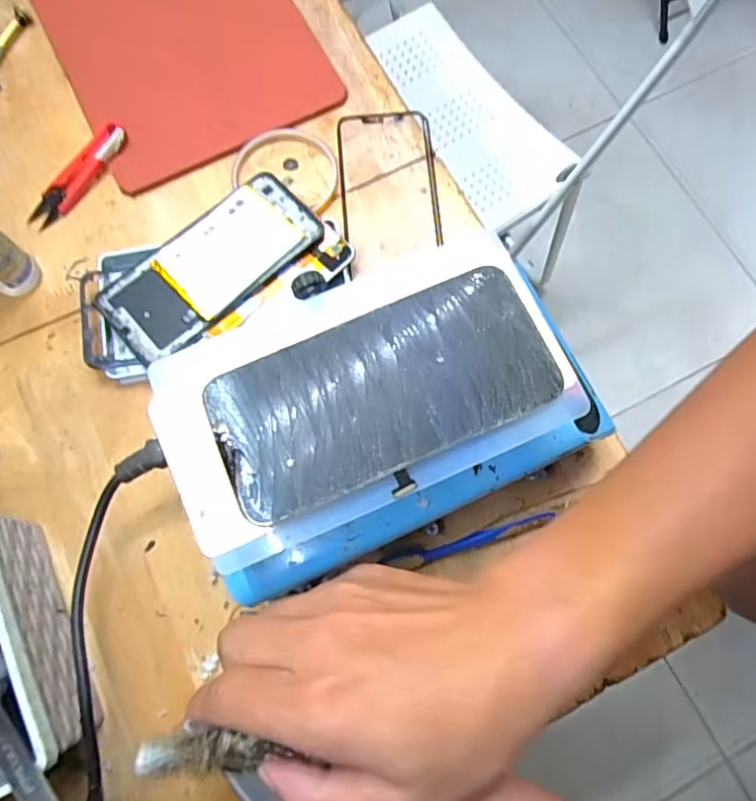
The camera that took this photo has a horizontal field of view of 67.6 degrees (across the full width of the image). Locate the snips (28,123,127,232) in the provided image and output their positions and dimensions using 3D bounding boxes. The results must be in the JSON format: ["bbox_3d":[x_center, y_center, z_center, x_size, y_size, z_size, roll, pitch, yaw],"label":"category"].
[{"bbox_3d":[-0.235,-0.176,0.438,0.023,0.019,0.097,35,77,9],"label":"snips"}]

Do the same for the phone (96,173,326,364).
[{"bbox_3d":[-0.119,-0.096,0.405,0.158,0.006,0.072,-41,80,-9],"label":"phone"}]

